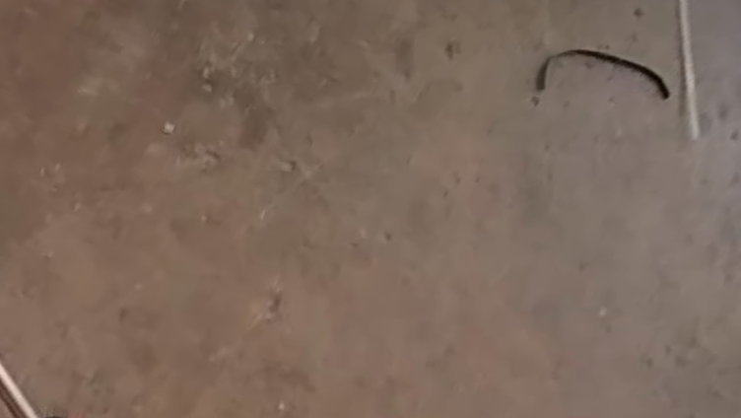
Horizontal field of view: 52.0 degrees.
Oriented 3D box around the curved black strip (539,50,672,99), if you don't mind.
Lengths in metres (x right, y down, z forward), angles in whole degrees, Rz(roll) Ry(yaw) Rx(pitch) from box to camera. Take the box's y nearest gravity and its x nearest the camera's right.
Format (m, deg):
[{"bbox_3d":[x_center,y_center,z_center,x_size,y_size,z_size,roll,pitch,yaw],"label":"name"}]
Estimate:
[{"bbox_3d":[0.129,-0.076,0.417,0.073,0.004,0.024,3,81,-2],"label":"curved black strip"}]

